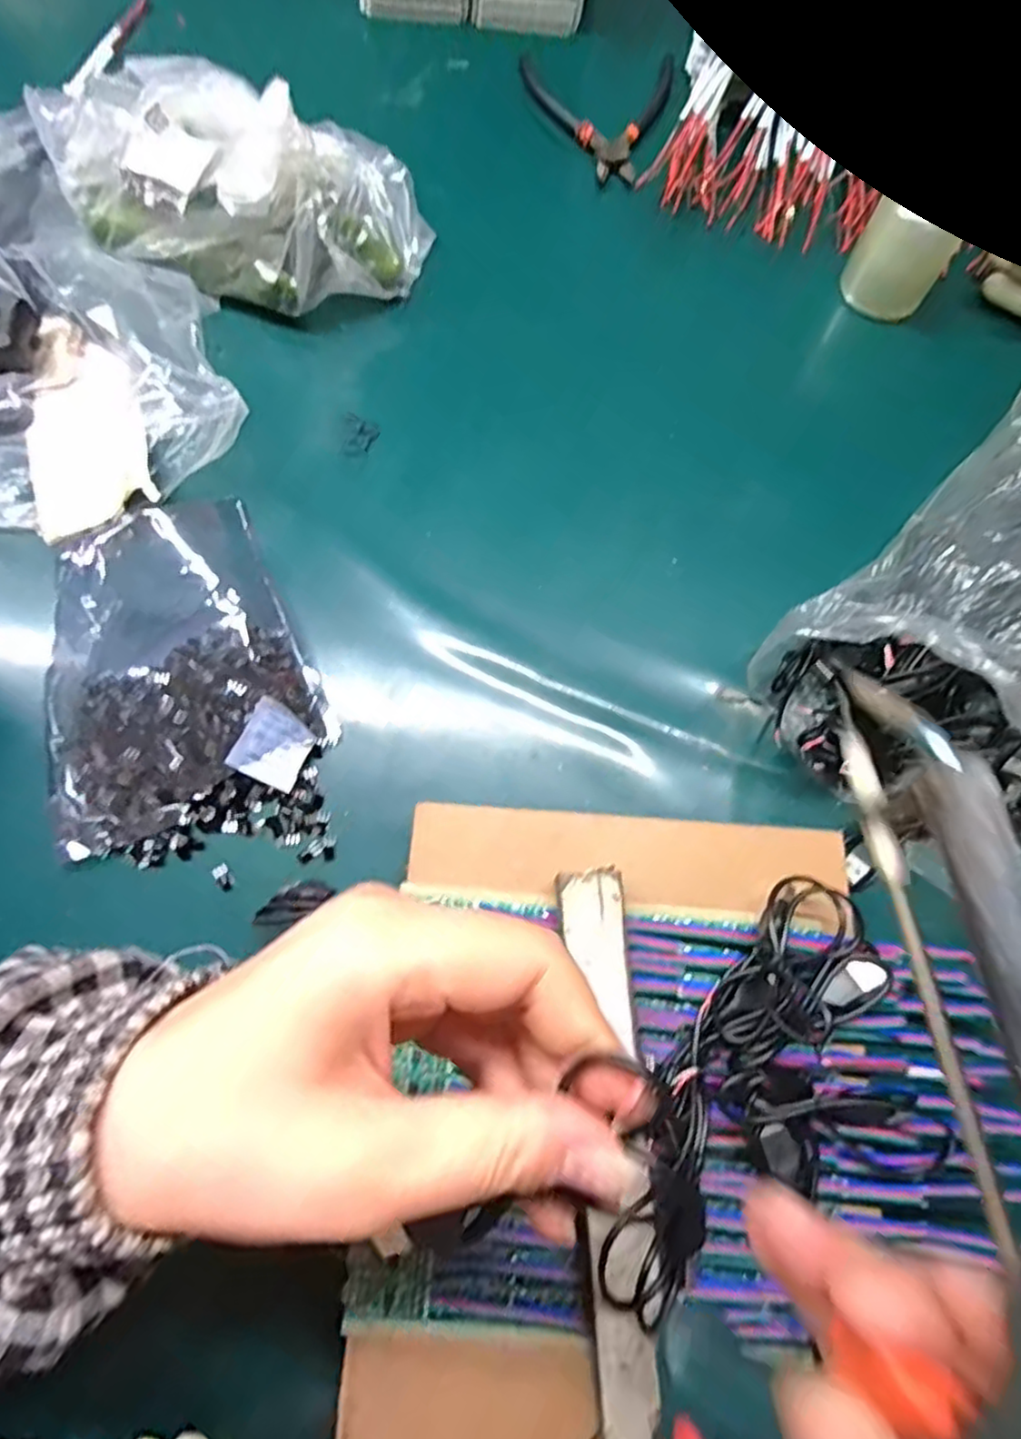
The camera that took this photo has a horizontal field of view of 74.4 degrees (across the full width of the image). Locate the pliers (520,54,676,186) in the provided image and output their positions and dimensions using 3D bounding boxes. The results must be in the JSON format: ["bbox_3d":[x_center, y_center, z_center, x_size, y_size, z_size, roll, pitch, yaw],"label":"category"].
[{"bbox_3d":[0.076,-0.467,0.520,0.121,0.016,0.131,-5,72,-4],"label":"pliers"}]

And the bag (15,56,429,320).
[{"bbox_3d":[-0.182,-0.343,0.427,0.234,0.095,0.133,21,73,5],"label":"bag"}]

